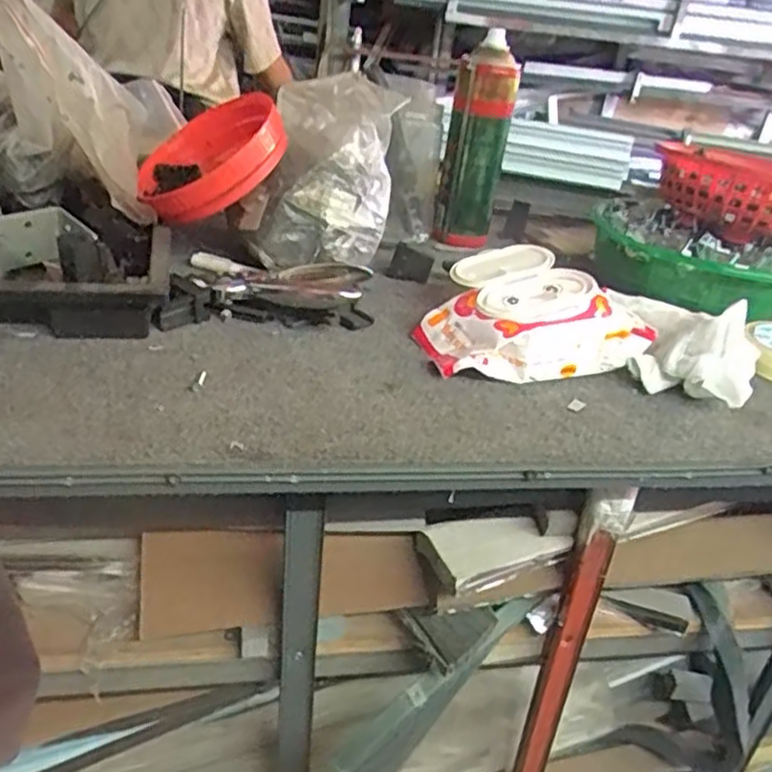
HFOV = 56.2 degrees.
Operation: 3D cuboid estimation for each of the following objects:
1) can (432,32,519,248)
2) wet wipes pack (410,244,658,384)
[{"bbox_3d":[0.096,-0.258,0.776,0.062,0.209,0.076,10,29,3],"label":"can"},{"bbox_3d":[0.112,-0.069,0.598,0.173,0.055,0.141,-4,32,-20],"label":"wet wipes pack"}]

